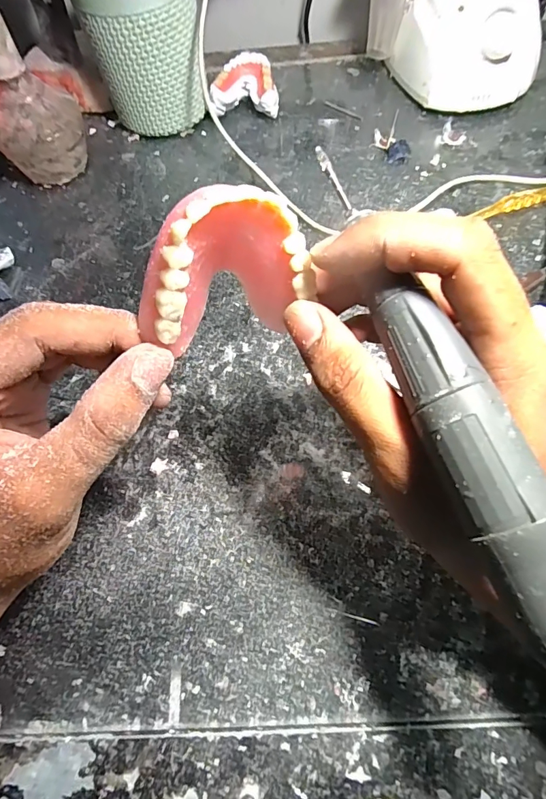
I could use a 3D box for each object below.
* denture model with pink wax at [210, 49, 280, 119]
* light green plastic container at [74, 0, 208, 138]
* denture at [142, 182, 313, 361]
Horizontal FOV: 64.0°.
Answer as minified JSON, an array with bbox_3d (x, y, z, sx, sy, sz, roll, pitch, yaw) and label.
[{"bbox_3d":[-0.027,-0.288,0.407,0.064,0.035,0.055,-2,64,3],"label":"denture model with pink wax"},{"bbox_3d":[-0.109,-0.298,0.363,0.089,0.125,0.083,-23,65,-8],"label":"light green plastic container"},{"bbox_3d":[-0.015,-0.042,0.146,0.054,0.053,0.020,-12,41,-30],"label":"denture"}]

